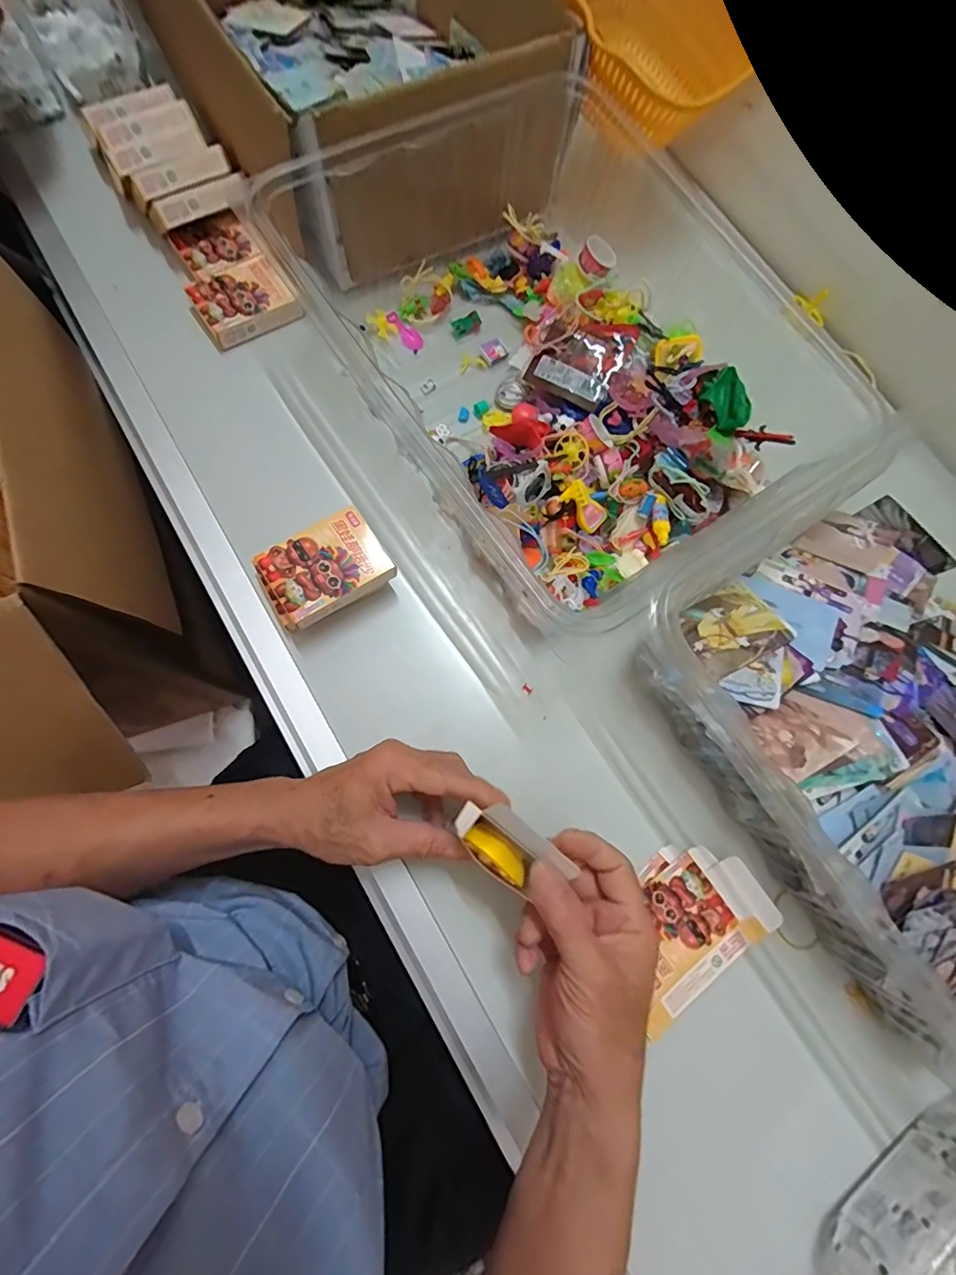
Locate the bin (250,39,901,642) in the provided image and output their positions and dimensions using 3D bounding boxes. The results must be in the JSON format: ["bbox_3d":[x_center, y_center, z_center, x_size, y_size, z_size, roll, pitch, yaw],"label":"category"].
[{"bbox_3d":[0.075,-0.254,0.441,0.342,0.108,0.433,-29,80,-13],"label":"bin"}]

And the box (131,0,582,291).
[{"bbox_3d":[-0.141,-0.604,0.496,0.311,0.143,0.456,-28,79,-13],"label":"box"}]

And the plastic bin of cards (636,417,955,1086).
[{"bbox_3d":[0.360,0.089,0.377,0.314,0.104,0.414,-31,80,-13],"label":"plastic bin of cards"}]

